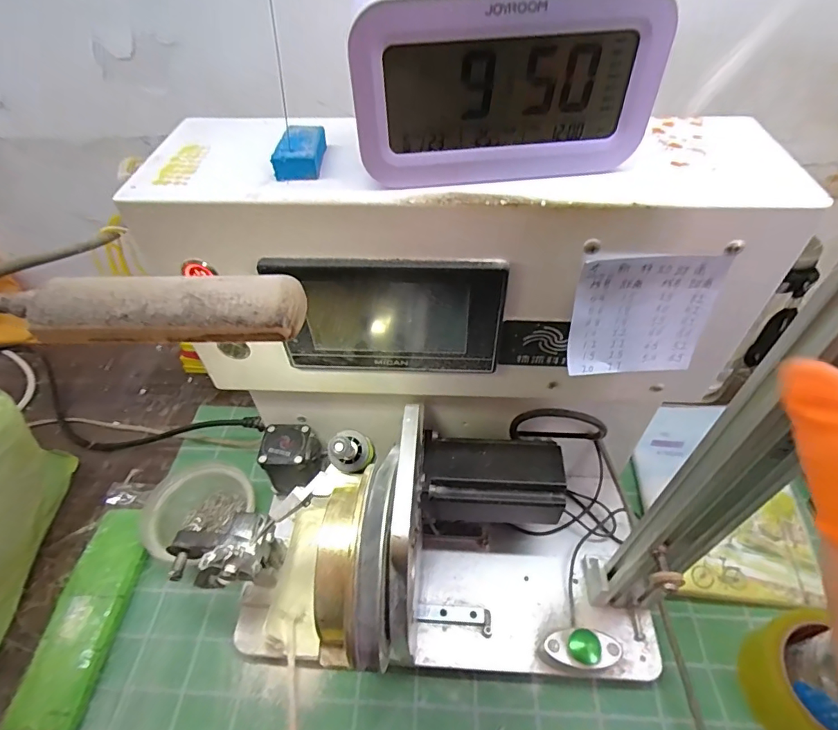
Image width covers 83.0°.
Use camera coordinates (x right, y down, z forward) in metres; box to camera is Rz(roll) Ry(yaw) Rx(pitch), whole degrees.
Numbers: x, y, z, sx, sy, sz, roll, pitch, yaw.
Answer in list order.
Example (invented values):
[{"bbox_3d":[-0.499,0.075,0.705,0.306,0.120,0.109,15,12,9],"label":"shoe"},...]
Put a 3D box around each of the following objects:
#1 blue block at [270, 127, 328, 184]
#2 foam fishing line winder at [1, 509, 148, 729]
[{"bbox_3d":[-0.062,-0.113,0.252,0.022,0.013,0.037,1,48,3],"label":"blue block"},{"bbox_3d":[-0.293,0.219,0.424,0.062,0.015,0.175,1,48,3],"label":"foam fishing line winder"}]

